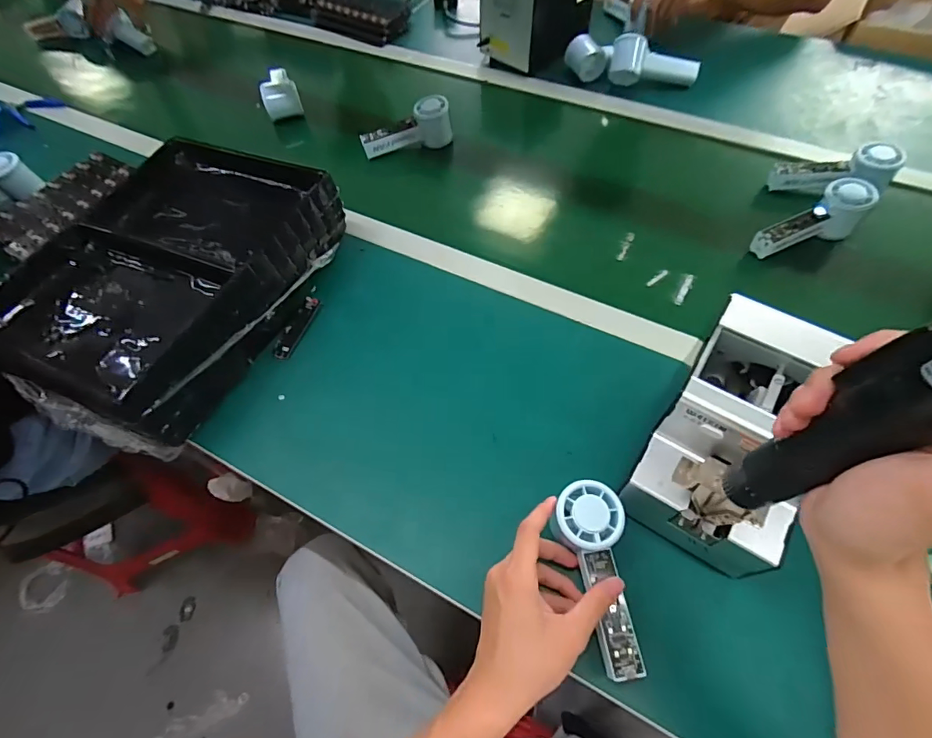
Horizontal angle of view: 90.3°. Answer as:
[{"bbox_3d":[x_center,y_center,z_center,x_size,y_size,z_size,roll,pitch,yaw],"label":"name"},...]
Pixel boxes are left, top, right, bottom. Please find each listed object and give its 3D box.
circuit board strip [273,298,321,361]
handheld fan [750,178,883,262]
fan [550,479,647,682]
[{"bbox_3d":[-0.212,-0.052,0.584,0.023,0.006,0.092,26,64,-5],"label":"circuit board strip"},{"bbox_3d":[0.455,-0.193,0.617,0.149,0.057,0.047,-25,60,6],"label":"handheld fan"},{"bbox_3d":[0.112,0.176,0.401,0.057,0.039,0.151,-8,72,-1],"label":"fan"}]

